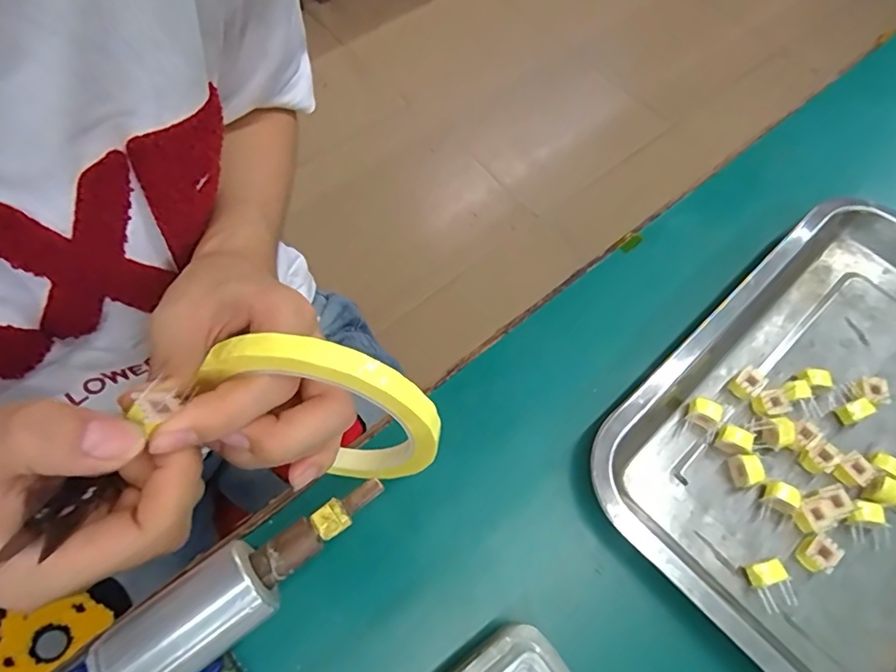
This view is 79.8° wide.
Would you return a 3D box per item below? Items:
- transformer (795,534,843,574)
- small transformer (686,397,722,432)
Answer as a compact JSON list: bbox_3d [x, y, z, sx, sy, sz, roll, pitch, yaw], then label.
[{"bbox_3d":[0.188,0.110,0.272,0.016,0.012,0.015,-35,70,-16],"label":"transformer"},{"bbox_3d":[0.143,0.044,0.303,0.016,0.017,0.012,22,66,9],"label":"small transformer"}]

